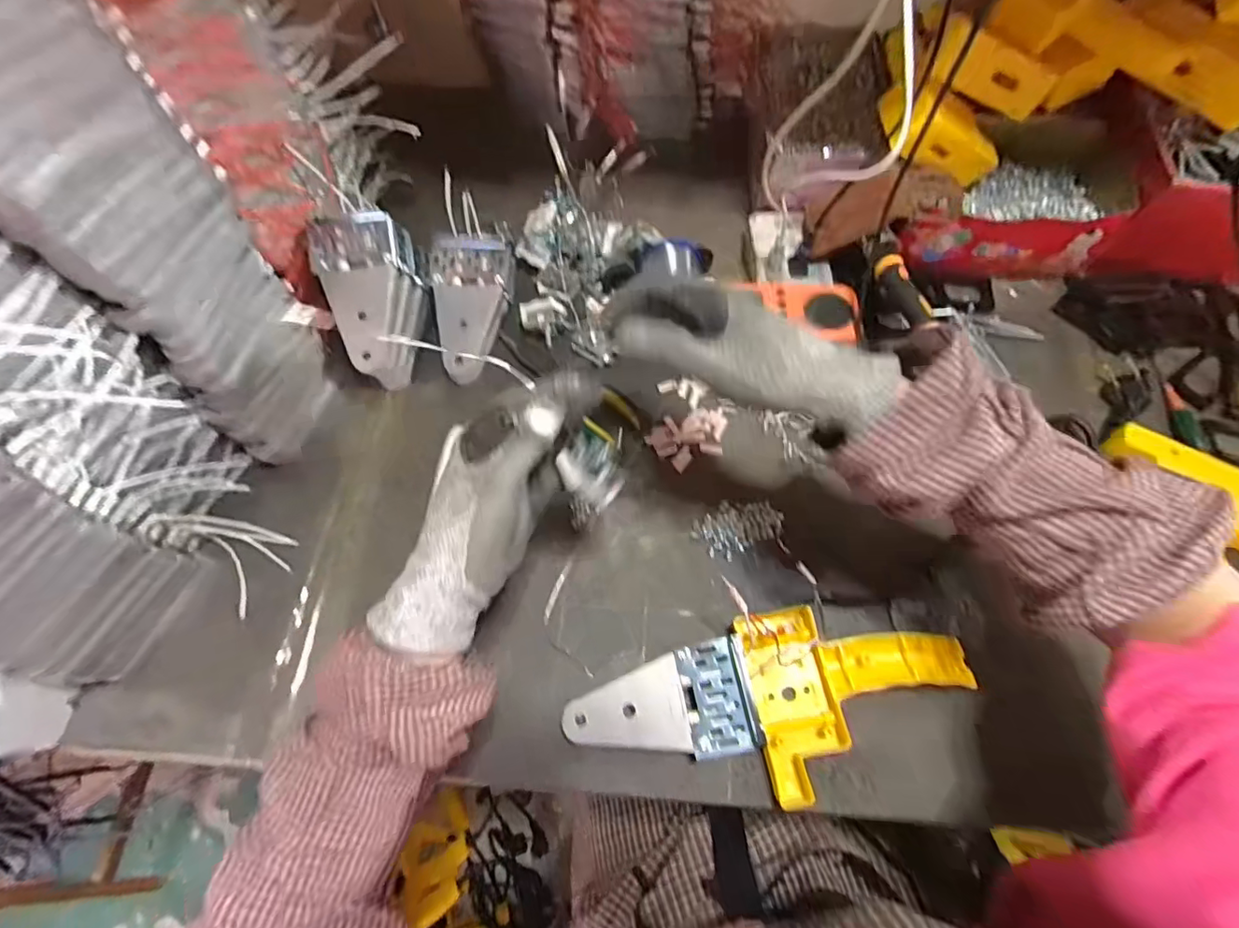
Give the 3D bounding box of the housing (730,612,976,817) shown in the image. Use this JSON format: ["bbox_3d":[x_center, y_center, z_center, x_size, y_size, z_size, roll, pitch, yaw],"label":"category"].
[{"bbox_3d":[0.176,0.166,0.407,0.148,0.034,0.127,-9,66,-3],"label":"housing"}]

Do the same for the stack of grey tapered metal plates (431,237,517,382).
[{"bbox_3d":[-0.148,-0.155,0.551,0.078,0.036,0.153,1,79,2],"label":"stack of grey tapered metal plates"}]

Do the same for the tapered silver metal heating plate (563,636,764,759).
[{"bbox_3d":[0.029,0.180,0.409,0.136,0.026,0.074,-8,66,-3],"label":"tapered silver metal heating plate"}]

